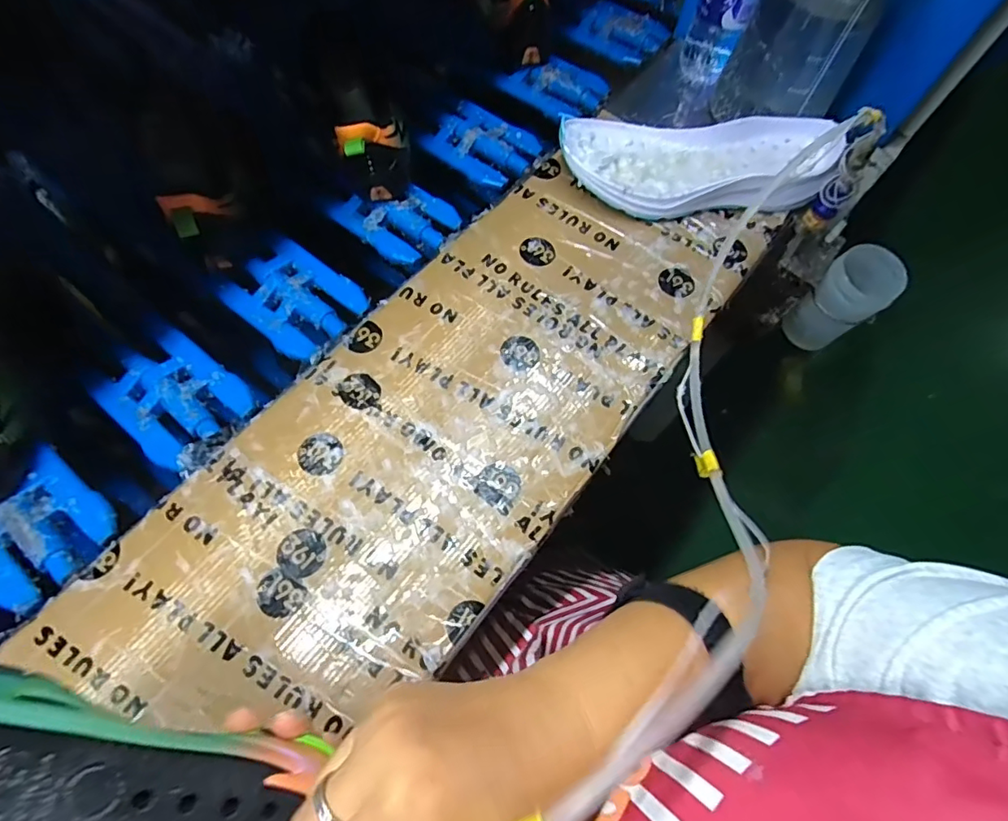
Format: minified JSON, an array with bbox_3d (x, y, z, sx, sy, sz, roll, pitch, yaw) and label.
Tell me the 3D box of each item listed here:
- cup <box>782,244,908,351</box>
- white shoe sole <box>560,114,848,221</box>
[{"bbox_3d":[0.404,-0.129,0.626,0.071,0.126,0.069,1,70,-3],"label":"cup"},{"bbox_3d":[0.185,-0.237,0.513,0.262,0.052,0.115,-1,67,-4],"label":"white shoe sole"}]

